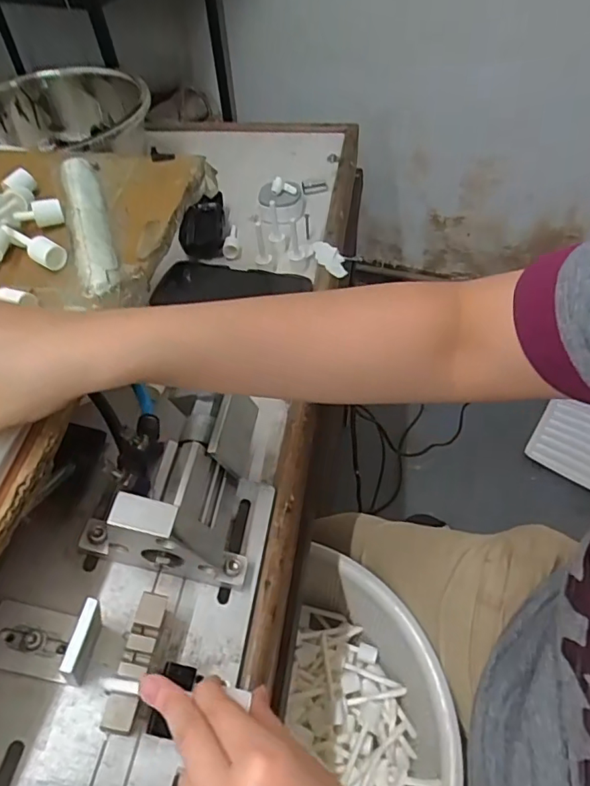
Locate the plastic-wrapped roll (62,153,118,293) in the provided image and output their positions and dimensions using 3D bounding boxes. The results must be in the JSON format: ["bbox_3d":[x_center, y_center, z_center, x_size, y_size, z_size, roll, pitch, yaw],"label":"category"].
[{"bbox_3d":[-0.156,-0.131,0.395,0.028,0.015,0.176,-17,52,-9],"label":"plastic-wrapped roll"}]

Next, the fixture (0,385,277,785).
[{"bbox_3d":[-0.112,0.158,0.290,0.140,0.097,0.365,8,50,11],"label":"fixture"}]

